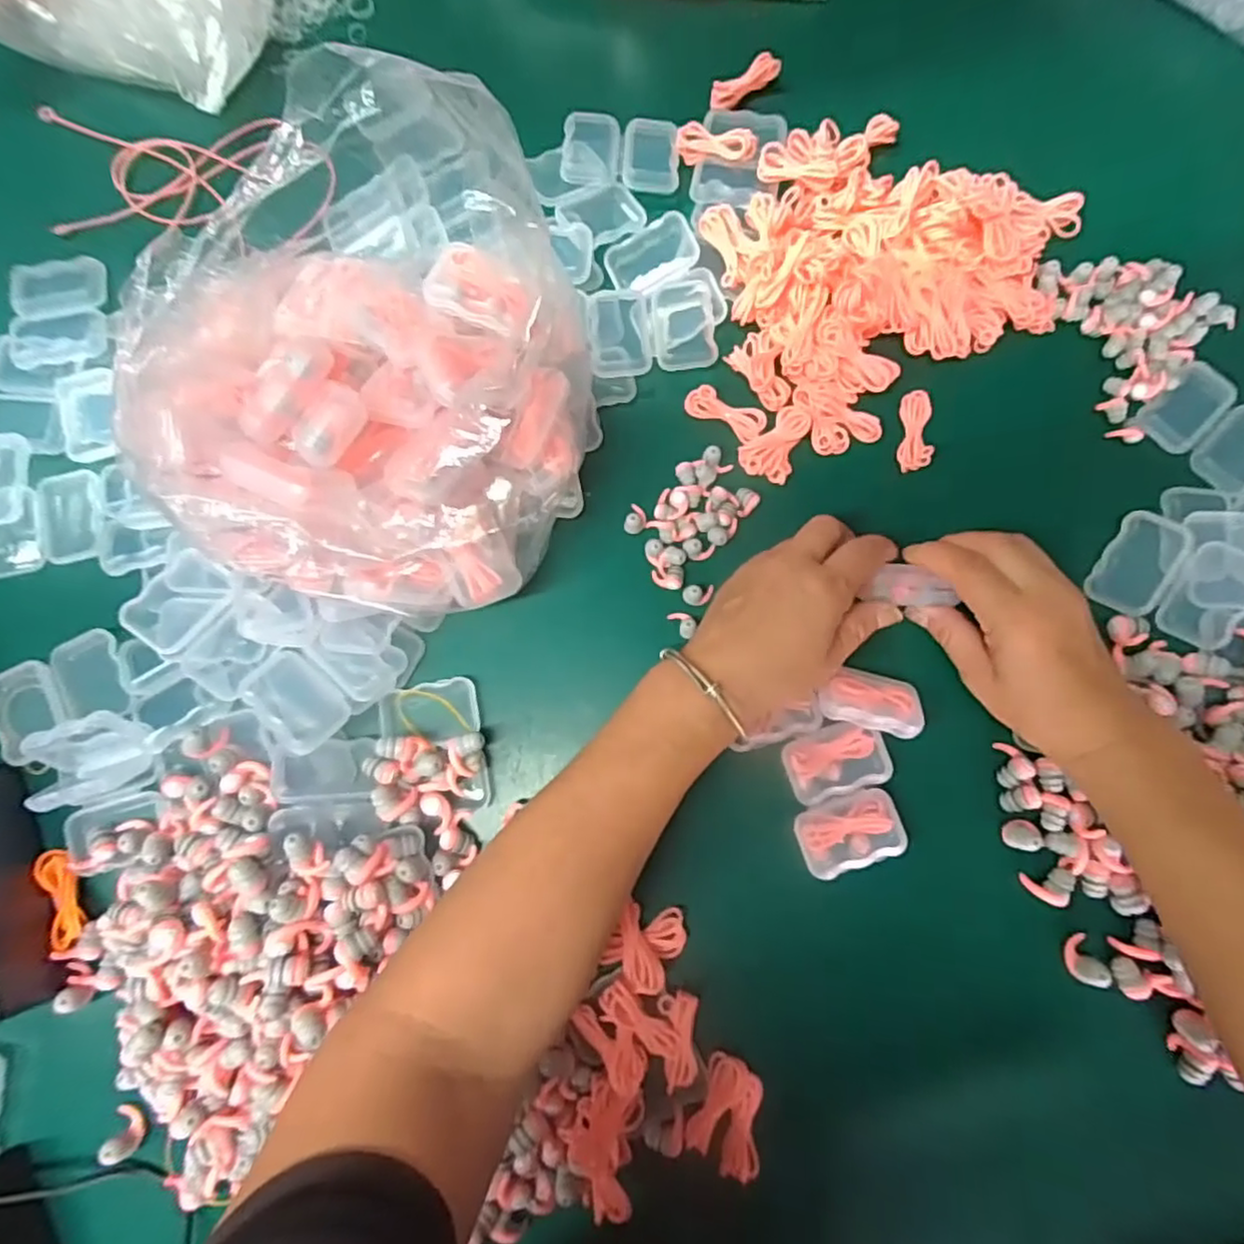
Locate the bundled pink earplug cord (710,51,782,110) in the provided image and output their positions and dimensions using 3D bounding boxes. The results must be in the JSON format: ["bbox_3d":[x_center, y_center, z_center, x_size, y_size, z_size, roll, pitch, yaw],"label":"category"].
[{"bbox_3d":[0.082,-0.361,0.436,0.051,0.011,0.015,-32,82,-4],"label":"bundled pink earplug cord"}]

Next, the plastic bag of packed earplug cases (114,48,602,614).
[{"bbox_3d":[-0.119,-0.130,0.332,0.202,0.132,0.239,-13,81,-1],"label":"plastic bag of packed earplug cases"}]

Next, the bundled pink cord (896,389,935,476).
[{"bbox_3d":[0.180,-0.117,0.396,0.019,0.008,0.052,9,81,2],"label":"bundled pink cord"}]

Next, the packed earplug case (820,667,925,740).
[{"bbox_3d":[0.138,0.043,0.360,0.055,0.017,0.032,12,82,3],"label":"packed earplug case"}]

